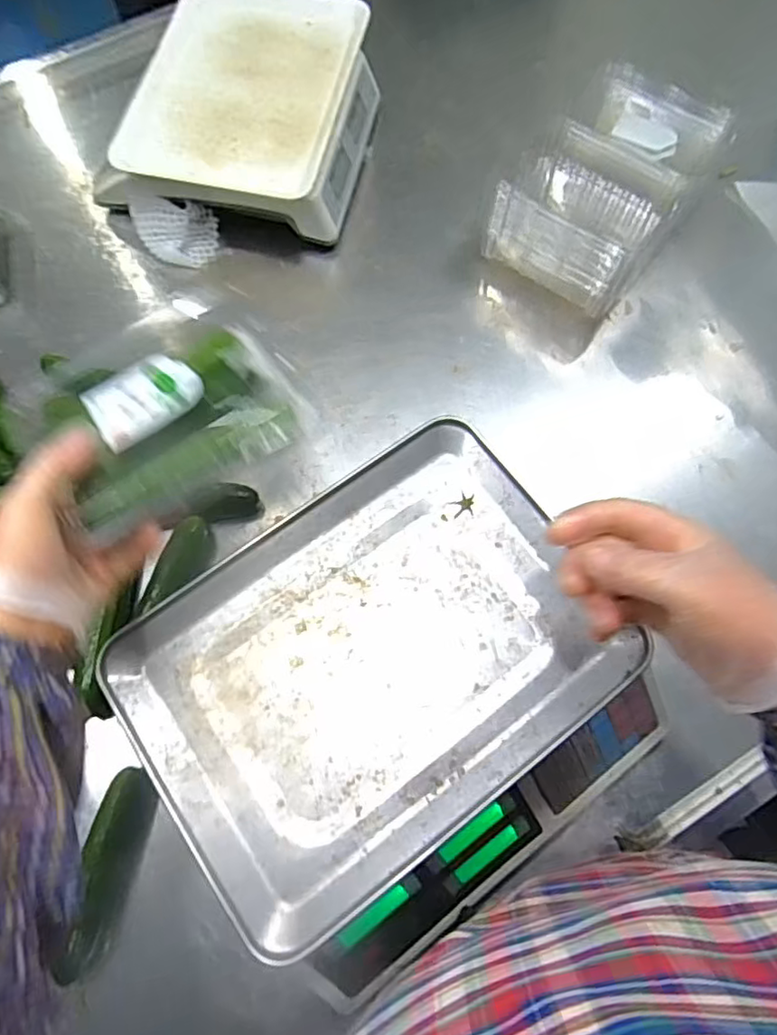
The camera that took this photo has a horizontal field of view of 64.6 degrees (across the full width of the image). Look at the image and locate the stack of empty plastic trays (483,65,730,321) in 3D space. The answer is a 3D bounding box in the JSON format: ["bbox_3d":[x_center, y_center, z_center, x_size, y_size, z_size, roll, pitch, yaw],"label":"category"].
[{"bbox_3d":[0.227,-0.353,0.651,0.164,0.095,0.262,32,75,11],"label":"stack of empty plastic trays"}]

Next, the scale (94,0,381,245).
[{"bbox_3d":[-0.163,-0.450,0.690,0.272,0.101,0.272,13,72,5],"label":"scale"}]

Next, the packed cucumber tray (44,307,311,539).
[{"bbox_3d":[-0.134,-0.070,0.385,0.143,0.035,0.119,-25,73,-8],"label":"packed cucumber tray"}]

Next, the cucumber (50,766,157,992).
[{"bbox_3d":[-0.217,0.273,0.480,0.031,0.034,0.141,11,72,4],"label":"cucumber"}]

